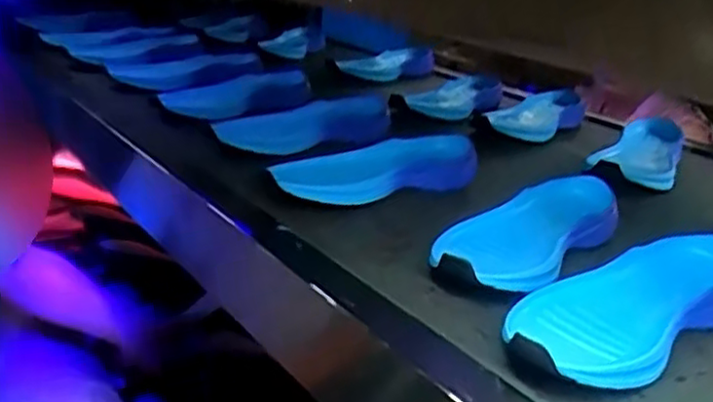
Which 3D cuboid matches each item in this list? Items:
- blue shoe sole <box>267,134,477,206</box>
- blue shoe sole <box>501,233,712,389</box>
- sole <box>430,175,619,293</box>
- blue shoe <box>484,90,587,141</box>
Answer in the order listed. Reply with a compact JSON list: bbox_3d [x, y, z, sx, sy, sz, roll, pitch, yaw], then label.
[{"bbox_3d":[0.023,-0.037,0.736,0.230,0.023,0.086,-10,45,-23],"label":"blue shoe sole"},{"bbox_3d":[0.200,0.075,0.507,0.247,0.050,0.095,-11,27,-40],"label":"blue shoe sole"},{"bbox_3d":[0.149,0.028,0.617,0.101,0.050,0.255,21,24,32],"label":"sole"},{"bbox_3d":[0.277,-0.128,1.066,0.093,0.056,0.195,20,25,33],"label":"blue shoe"}]

